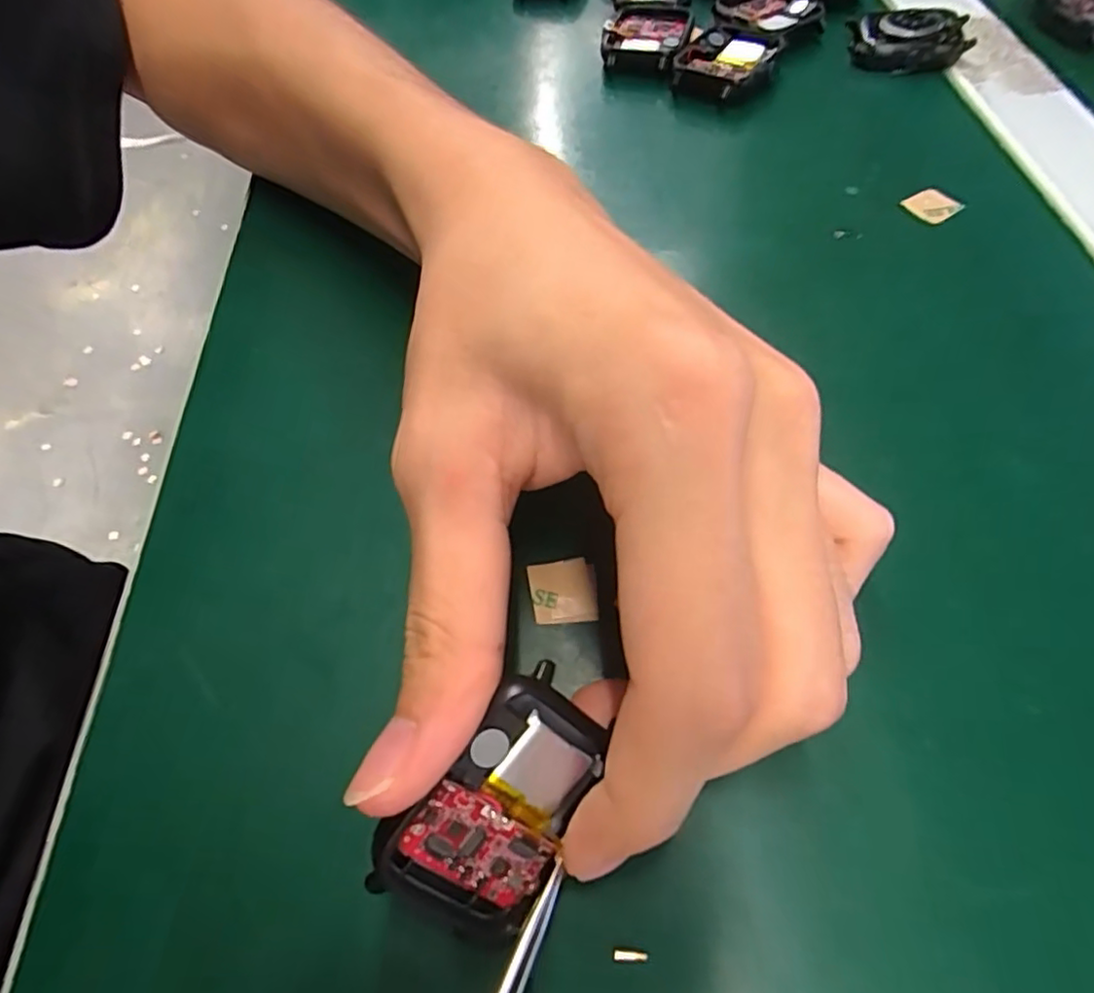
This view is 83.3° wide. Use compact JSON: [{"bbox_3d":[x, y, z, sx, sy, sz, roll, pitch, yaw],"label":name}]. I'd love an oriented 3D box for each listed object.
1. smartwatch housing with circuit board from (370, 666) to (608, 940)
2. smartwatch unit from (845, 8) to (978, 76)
[{"bbox_3d":[-0.009,0.059,0.120,0.045,0.036,0.013,-46,21,-13],"label":"smartwatch housing with circuit board"},{"bbox_3d":[0.158,-0.199,0.268,0.047,0.010,0.033,8,59,9],"label":"smartwatch unit"}]

